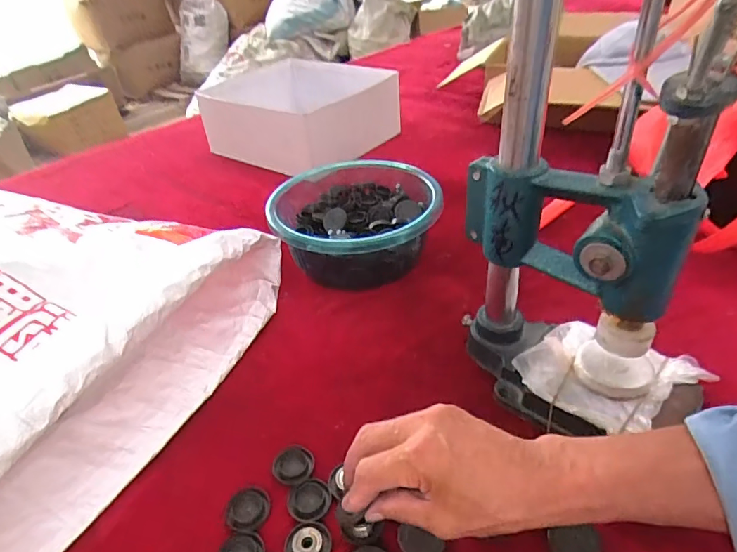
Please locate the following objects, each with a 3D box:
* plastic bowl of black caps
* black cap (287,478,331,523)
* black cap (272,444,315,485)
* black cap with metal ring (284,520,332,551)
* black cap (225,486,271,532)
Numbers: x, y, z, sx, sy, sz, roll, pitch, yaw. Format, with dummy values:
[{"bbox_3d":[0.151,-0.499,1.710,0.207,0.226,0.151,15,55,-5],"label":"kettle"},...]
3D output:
[{"bbox_3d":[-0.016,-0.063,0.612,0.203,0.087,0.202,-3,37,3],"label":"plastic bowl of black caps"},{"bbox_3d":[-0.046,0.173,0.369,0.032,0.004,0.034,-3,37,3],"label":"black cap"},{"bbox_3d":[-0.062,0.154,0.391,0.031,0.005,0.032,-3,37,3],"label":"black cap"},{"bbox_3d":[-0.044,0.193,0.343,0.033,0.006,0.032,-3,37,3],"label":"black cap with metal ring"},{"bbox_3d":[-0.093,0.180,0.367,0.030,0.007,0.035,2,37,10],"label":"black cap"}]

